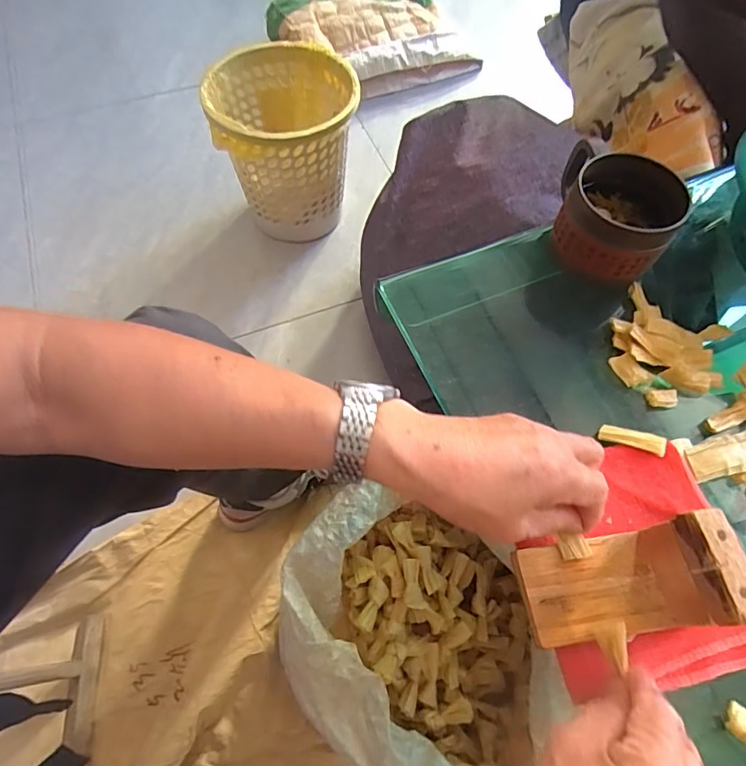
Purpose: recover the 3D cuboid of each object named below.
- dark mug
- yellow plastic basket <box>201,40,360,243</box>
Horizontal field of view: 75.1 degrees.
[{"bbox_3d":[0.219,-0.154,0.439,0.109,0.063,0.102,0,63,-1],"label":"dark mug"},{"bbox_3d":[-0.150,-0.421,0.919,0.247,0.289,0.219,-9,63,-6],"label":"yellow plastic basket"}]

